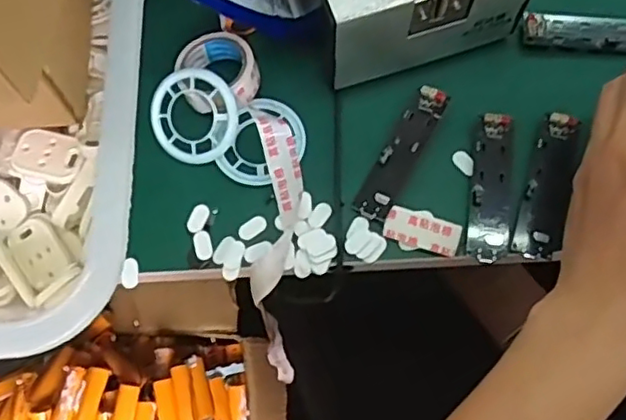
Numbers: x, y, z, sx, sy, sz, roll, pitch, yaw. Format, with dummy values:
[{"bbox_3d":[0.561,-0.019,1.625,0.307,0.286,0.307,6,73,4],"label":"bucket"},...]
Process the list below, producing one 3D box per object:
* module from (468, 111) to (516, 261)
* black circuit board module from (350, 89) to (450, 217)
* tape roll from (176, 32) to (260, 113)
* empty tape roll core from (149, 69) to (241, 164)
[{"bbox_3d":[0.109,-0.014,0.379,0.026,0.007,0.091,6,74,4],"label":"module"},{"bbox_3d":[0.055,-0.036,0.386,0.021,0.010,0.091,28,74,10],"label":"black circuit board module"},{"bbox_3d":[-0.060,-0.086,0.402,0.048,0.021,0.052,0,71,1],"label":"tape roll"},{"bbox_3d":[-0.073,-0.059,0.388,0.055,0.006,0.058,2,98,14],"label":"empty tape roll core"}]

